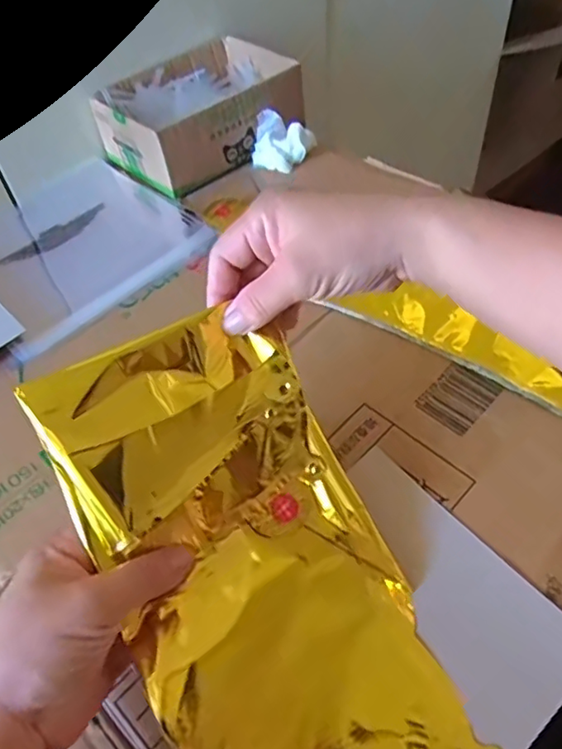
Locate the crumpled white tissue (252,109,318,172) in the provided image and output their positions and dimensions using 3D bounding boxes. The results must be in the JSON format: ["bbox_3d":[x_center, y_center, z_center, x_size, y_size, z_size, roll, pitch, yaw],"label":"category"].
[{"bbox_3d":[0.003,-0.234,0.589,0.061,0.046,0.031,-1,52,4],"label":"crumpled white tissue"}]

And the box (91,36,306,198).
[{"bbox_3d":[-0.083,-0.275,0.614,0.189,0.062,0.147,-39,59,-23],"label":"box"}]

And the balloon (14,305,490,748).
[{"bbox_3d":[-0.002,0.115,0.292,0.138,0.047,0.300,-27,81,-15],"label":"balloon"}]

